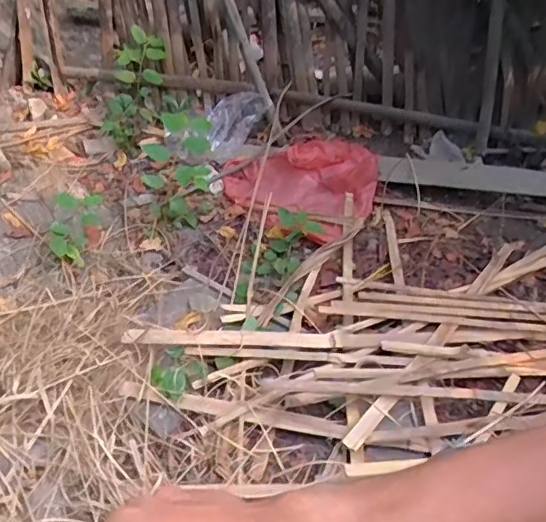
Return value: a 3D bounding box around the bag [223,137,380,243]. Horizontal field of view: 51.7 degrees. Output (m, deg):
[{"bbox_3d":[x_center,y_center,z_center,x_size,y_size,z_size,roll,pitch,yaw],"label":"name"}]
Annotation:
[{"bbox_3d":[0.051,-0.209,1.445,0.399,0.128,0.271,18,41,21],"label":"bag"}]

